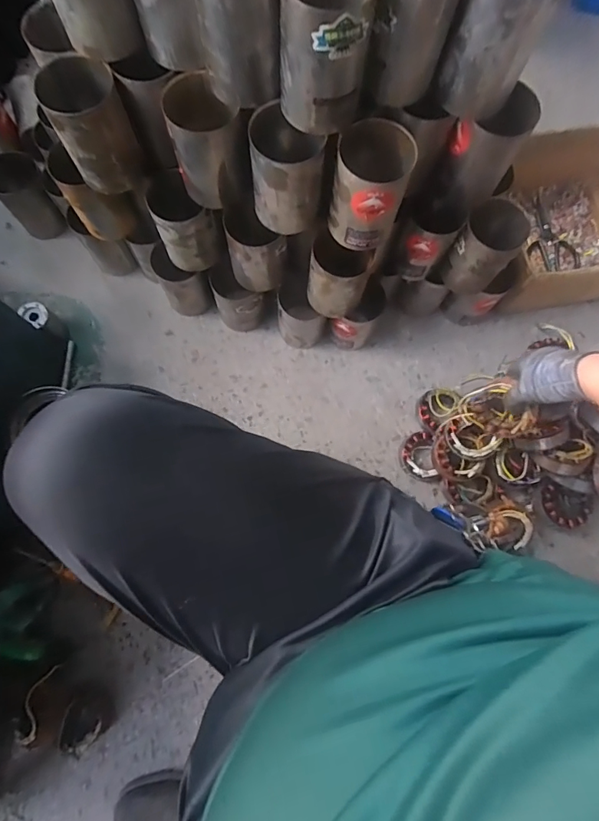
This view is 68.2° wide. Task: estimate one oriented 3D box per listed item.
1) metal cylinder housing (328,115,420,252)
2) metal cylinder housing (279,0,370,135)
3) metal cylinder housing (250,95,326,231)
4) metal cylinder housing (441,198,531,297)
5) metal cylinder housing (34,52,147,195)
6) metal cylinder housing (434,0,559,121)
[{"bbox_3d":[0.089,-0.287,0.576,0.091,0.115,0.094,15,77,2],"label":"metal cylinder housing"},{"bbox_3d":[0.027,-0.379,0.462,0.087,0.130,0.093,15,77,2],"label":"metal cylinder housing"},{"bbox_3d":[-0.016,-0.310,0.582,0.090,0.119,0.087,1,77,-2],"label":"metal cylinder housing"},{"bbox_3d":[0.297,-0.261,0.719,0.088,0.126,0.098,34,78,6],"label":"metal cylinder housing"},{"bbox_3d":[-0.271,-0.372,0.594,0.090,0.131,0.096,-24,78,-7],"label":"metal cylinder housing"},{"bbox_3d":[0.215,-0.413,0.481,0.090,0.127,0.093,25,77,4],"label":"metal cylinder housing"}]

